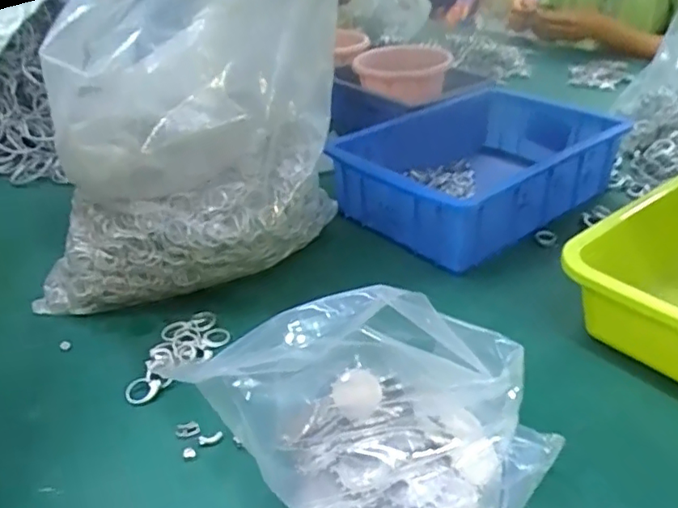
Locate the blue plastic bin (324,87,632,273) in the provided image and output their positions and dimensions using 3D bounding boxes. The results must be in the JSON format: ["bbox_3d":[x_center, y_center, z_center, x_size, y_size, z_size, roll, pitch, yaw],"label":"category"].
[{"bbox_3d":[0.156,-0.100,0.675,0.278,0.073,0.205,-26,39,-34],"label":"blue plastic bin"}]

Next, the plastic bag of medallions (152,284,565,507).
[{"bbox_3d":[0.027,0.089,0.333,0.149,0.117,0.156,21,39,33],"label":"plastic bag of medallions"}]

